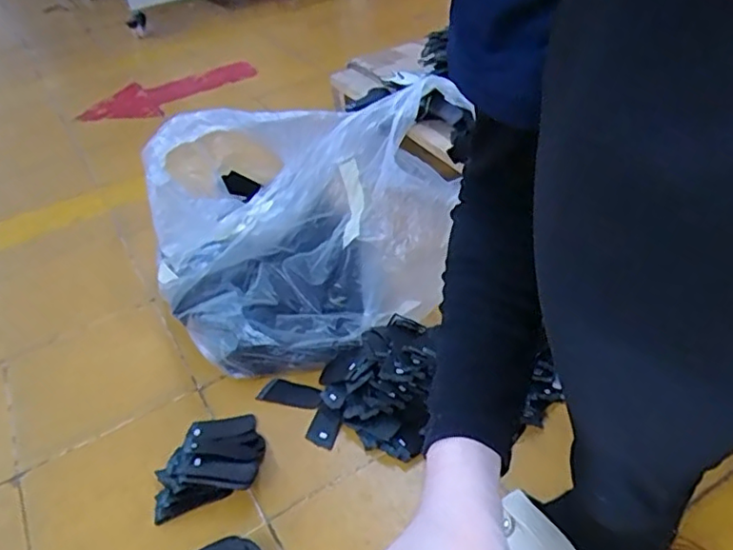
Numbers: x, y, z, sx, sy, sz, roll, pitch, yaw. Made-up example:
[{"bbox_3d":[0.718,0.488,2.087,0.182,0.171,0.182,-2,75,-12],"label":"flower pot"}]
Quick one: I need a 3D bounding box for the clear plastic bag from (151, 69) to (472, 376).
[{"bbox_3d":[-0.076,-0.084,0.754,0.409,0.251,0.308,-10,37,-3],"label":"clear plastic bag"}]

